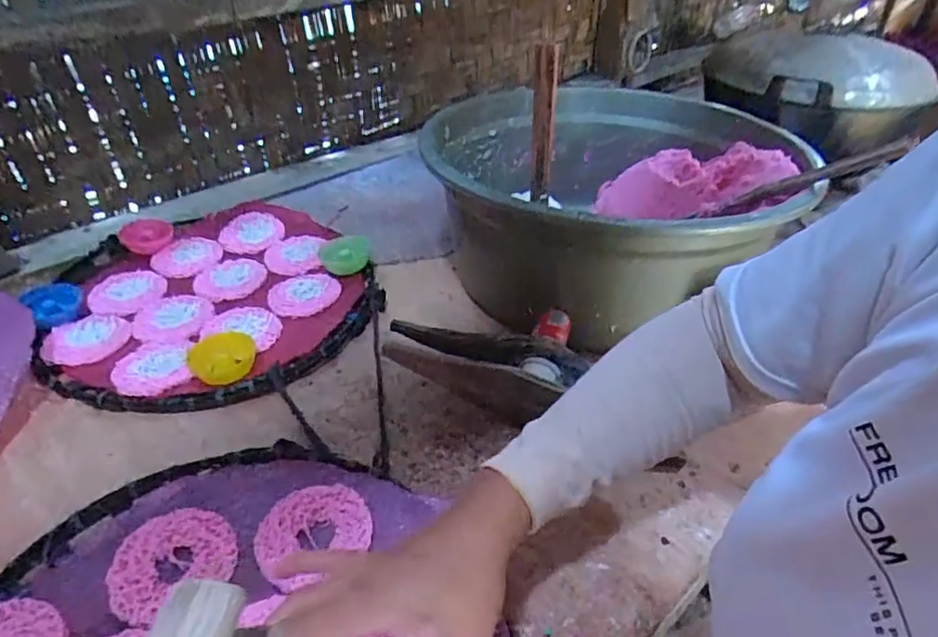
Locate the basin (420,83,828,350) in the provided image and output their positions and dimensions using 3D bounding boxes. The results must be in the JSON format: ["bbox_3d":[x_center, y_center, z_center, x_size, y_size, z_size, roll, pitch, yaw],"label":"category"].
[{"bbox_3d":[0.158,-0.134,0.695,0.378,0.174,0.388,0,38,0],"label":"basin"}]

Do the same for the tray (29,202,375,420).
[{"bbox_3d":[-0.288,-0.032,0.666,0.337,0.026,0.347,0,38,0],"label":"tray"}]

